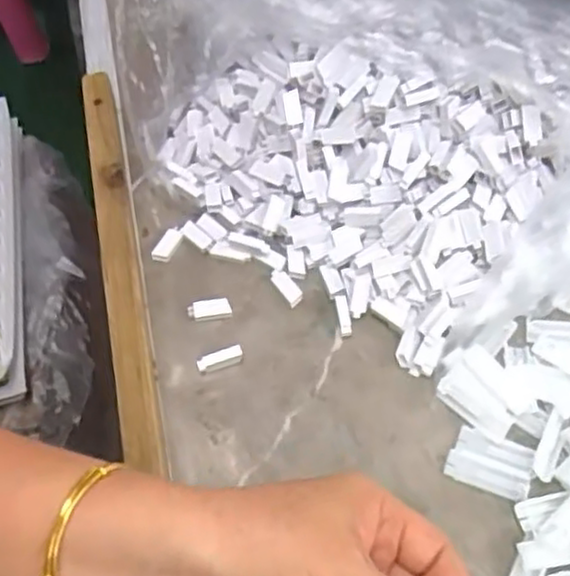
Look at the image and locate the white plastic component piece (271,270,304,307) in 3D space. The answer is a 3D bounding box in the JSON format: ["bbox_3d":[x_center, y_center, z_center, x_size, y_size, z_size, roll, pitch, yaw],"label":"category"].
[{"bbox_3d":[0.000,0.000,0.435,0.011,0.005,0.026,-35,64,-17],"label":"white plastic component piece"}]

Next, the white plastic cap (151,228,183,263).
[{"bbox_3d":[-0.073,-0.027,0.449,0.011,0.005,0.023,21,62,14],"label":"white plastic cap"}]

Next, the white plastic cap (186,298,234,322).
[{"bbox_3d":[-0.044,0.013,0.426,0.025,0.006,0.011,-10,60,-4],"label":"white plastic cap"}]

